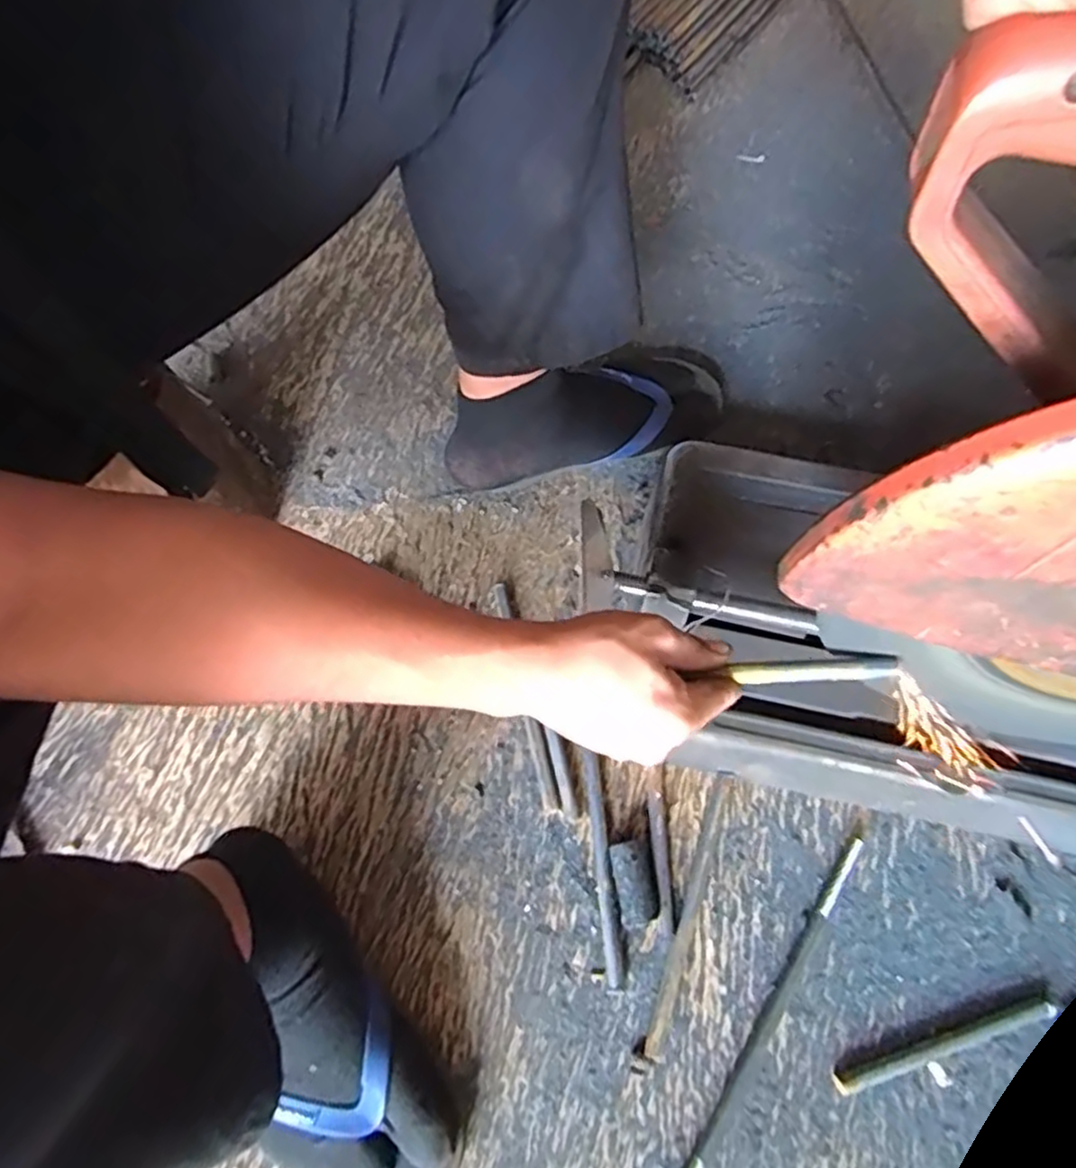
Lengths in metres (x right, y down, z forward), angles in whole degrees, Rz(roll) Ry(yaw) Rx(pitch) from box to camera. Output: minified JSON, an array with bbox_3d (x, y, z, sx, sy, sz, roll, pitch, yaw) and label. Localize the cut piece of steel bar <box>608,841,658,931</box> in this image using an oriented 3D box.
[{"bbox_3d":[0.069,0.218,0.523,0.026,0.022,0.056,-8,66,-3],"label":"cut piece of steel bar"}]

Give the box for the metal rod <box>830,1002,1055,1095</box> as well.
[{"bbox_3d":[0.273,0.310,0.481,0.158,0.008,0.012,-16,67,-6],"label":"metal rod"}]

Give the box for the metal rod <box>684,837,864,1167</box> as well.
[{"bbox_3d":[0.154,0.308,0.493,0.012,0.004,0.298,33,71,14],"label":"metal rod"}]

